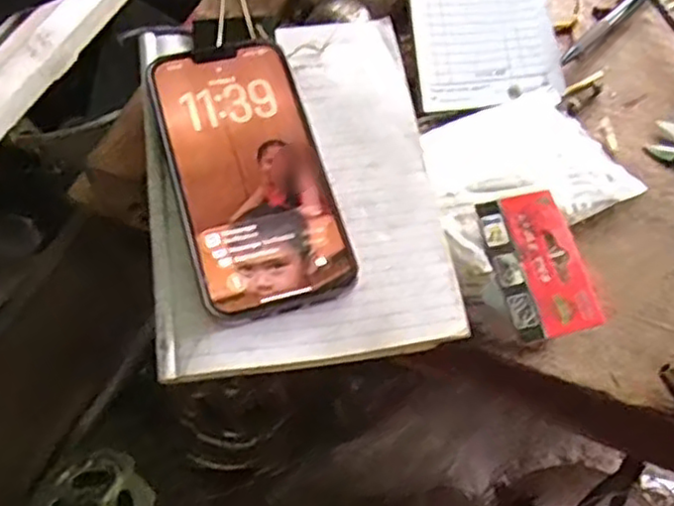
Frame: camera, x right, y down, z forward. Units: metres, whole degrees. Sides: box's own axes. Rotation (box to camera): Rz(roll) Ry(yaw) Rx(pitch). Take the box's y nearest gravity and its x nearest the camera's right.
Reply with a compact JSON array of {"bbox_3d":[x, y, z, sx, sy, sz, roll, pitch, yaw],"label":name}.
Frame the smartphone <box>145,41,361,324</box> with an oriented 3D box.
[{"bbox_3d":[-0.049,-0.048,0.372,0.079,0.006,0.167,-15,68,-12],"label":"smartphone"}]

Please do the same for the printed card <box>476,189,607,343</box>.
[{"bbox_3d":[0.106,0.005,0.367,0.044,0.012,0.079,-12,60,-7],"label":"printed card"}]

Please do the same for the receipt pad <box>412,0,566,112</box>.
[{"bbox_3d":[0.100,-0.175,0.480,0.099,0.013,0.142,-6,88,-11],"label":"receipt pad"}]

